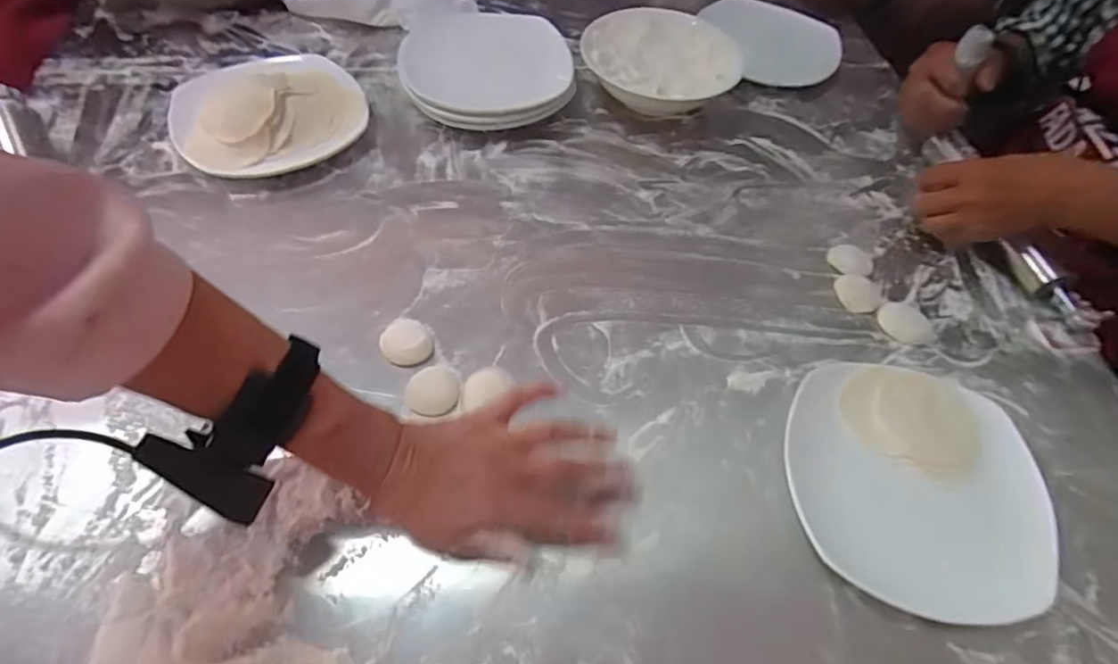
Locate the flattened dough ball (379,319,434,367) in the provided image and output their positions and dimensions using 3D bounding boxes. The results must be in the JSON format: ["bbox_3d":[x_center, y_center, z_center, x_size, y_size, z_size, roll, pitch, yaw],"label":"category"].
[{"bbox_3d":[-0.123,0.007,0.470,0.040,0.007,0.044,2,57,-3],"label":"flattened dough ball"}]

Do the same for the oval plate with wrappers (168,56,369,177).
[{"bbox_3d":[-0.300,-0.236,0.599,0.183,0.043,0.197,-25,62,-19],"label":"oval plate with wrappers"}]

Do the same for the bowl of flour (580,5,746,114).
[{"bbox_3d":[0.114,-0.305,0.670,0.168,0.055,0.166,2,57,-3],"label":"bowl of flour"}]

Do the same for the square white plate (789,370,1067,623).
[{"bbox_3d":[0.258,0.112,0.427,0.175,0.023,0.174,18,57,7],"label":"square white plate"}]

